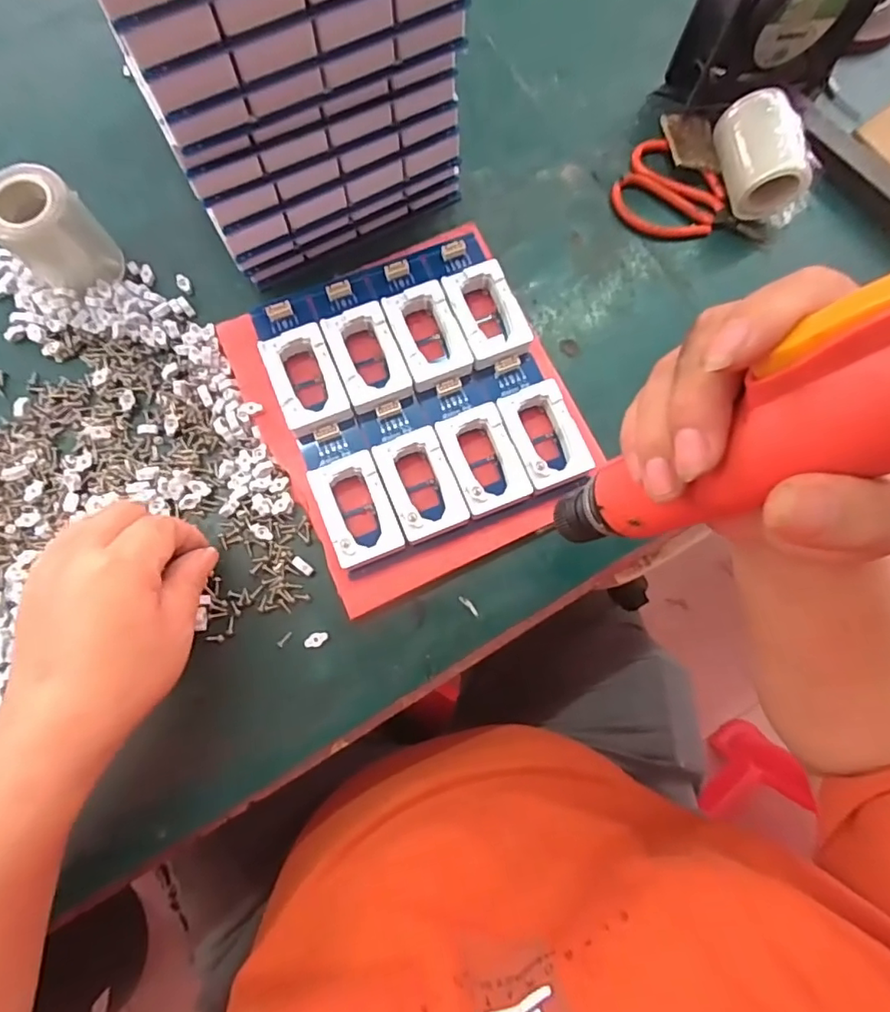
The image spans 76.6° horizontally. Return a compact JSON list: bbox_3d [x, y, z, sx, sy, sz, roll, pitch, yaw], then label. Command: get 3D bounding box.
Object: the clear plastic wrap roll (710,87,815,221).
[{"bbox_3d":[0.225,-0.250,0.402,0.043,0.042,0.077,-11,78,-4],"label":"clear plastic wrap roll"}]

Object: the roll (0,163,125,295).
[{"bbox_3d":[-0.247,-0.171,0.360,0.051,0.067,0.051,0,77,-2],"label":"roll"}]

